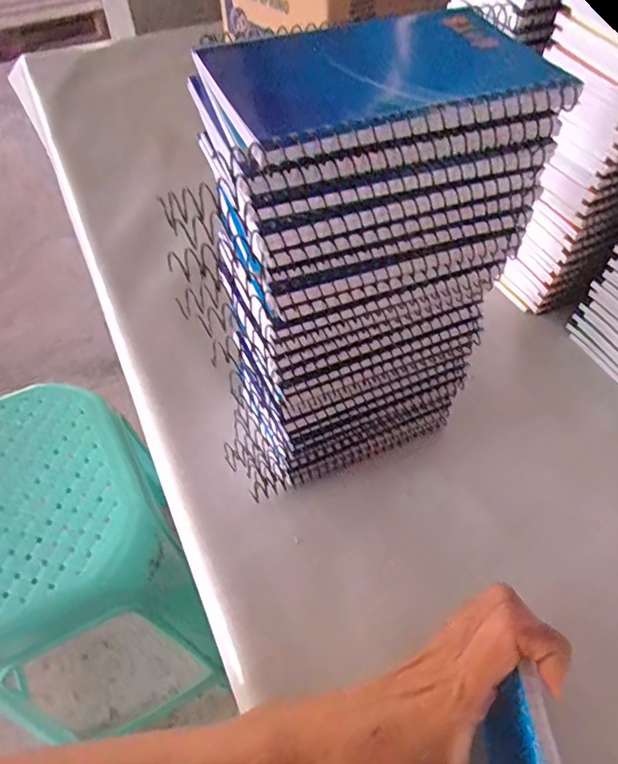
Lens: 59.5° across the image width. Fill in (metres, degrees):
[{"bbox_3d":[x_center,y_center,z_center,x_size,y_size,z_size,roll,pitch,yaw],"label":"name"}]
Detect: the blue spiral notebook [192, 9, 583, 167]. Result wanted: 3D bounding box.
[{"bbox_3d":[0.029,-0.121,0.211,0.129,0.013,0.084,-14,54,-11],"label":"blue spiral notebook"}]

